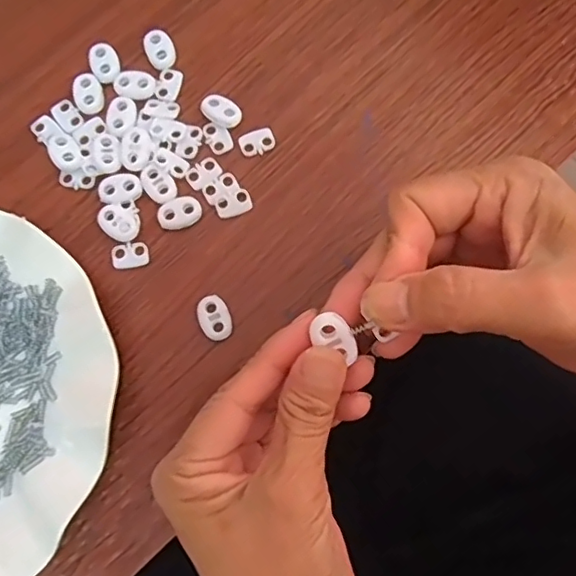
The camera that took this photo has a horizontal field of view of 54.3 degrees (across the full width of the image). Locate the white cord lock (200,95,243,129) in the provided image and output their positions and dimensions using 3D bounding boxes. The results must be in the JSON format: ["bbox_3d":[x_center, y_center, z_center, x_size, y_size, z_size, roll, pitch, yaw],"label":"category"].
[{"bbox_3d":[-0.035,-0.095,0.302,0.023,0.006,0.014,30,81,5],"label":"white cord lock"}]

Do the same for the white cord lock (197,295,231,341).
[{"bbox_3d":[-0.037,0.015,0.282,0.014,0.005,0.022,-21,81,-4],"label":"white cord lock"}]

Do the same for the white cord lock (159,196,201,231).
[{"bbox_3d":[-0.057,-0.040,0.292,0.022,0.004,0.016,-25,81,-5],"label":"white cord lock"}]

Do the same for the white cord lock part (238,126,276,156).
[{"bbox_3d":[-0.016,-0.079,0.300,0.019,0.004,0.013,-24,81,-5],"label":"white cord lock part"}]

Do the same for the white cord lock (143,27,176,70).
[{"bbox_3d":[-0.071,-0.132,0.309,0.016,0.006,0.022,-17,80,-3],"label":"white cord lock"}]

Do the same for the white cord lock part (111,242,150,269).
[{"bbox_3d":[-0.082,-0.017,0.290,0.019,0.004,0.013,-5,80,-1],"label":"white cord lock part"}]

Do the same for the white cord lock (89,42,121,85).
[{"bbox_3d":[-0.100,-0.124,0.307,0.015,0.004,0.023,-19,80,-4],"label":"white cord lock"}]

